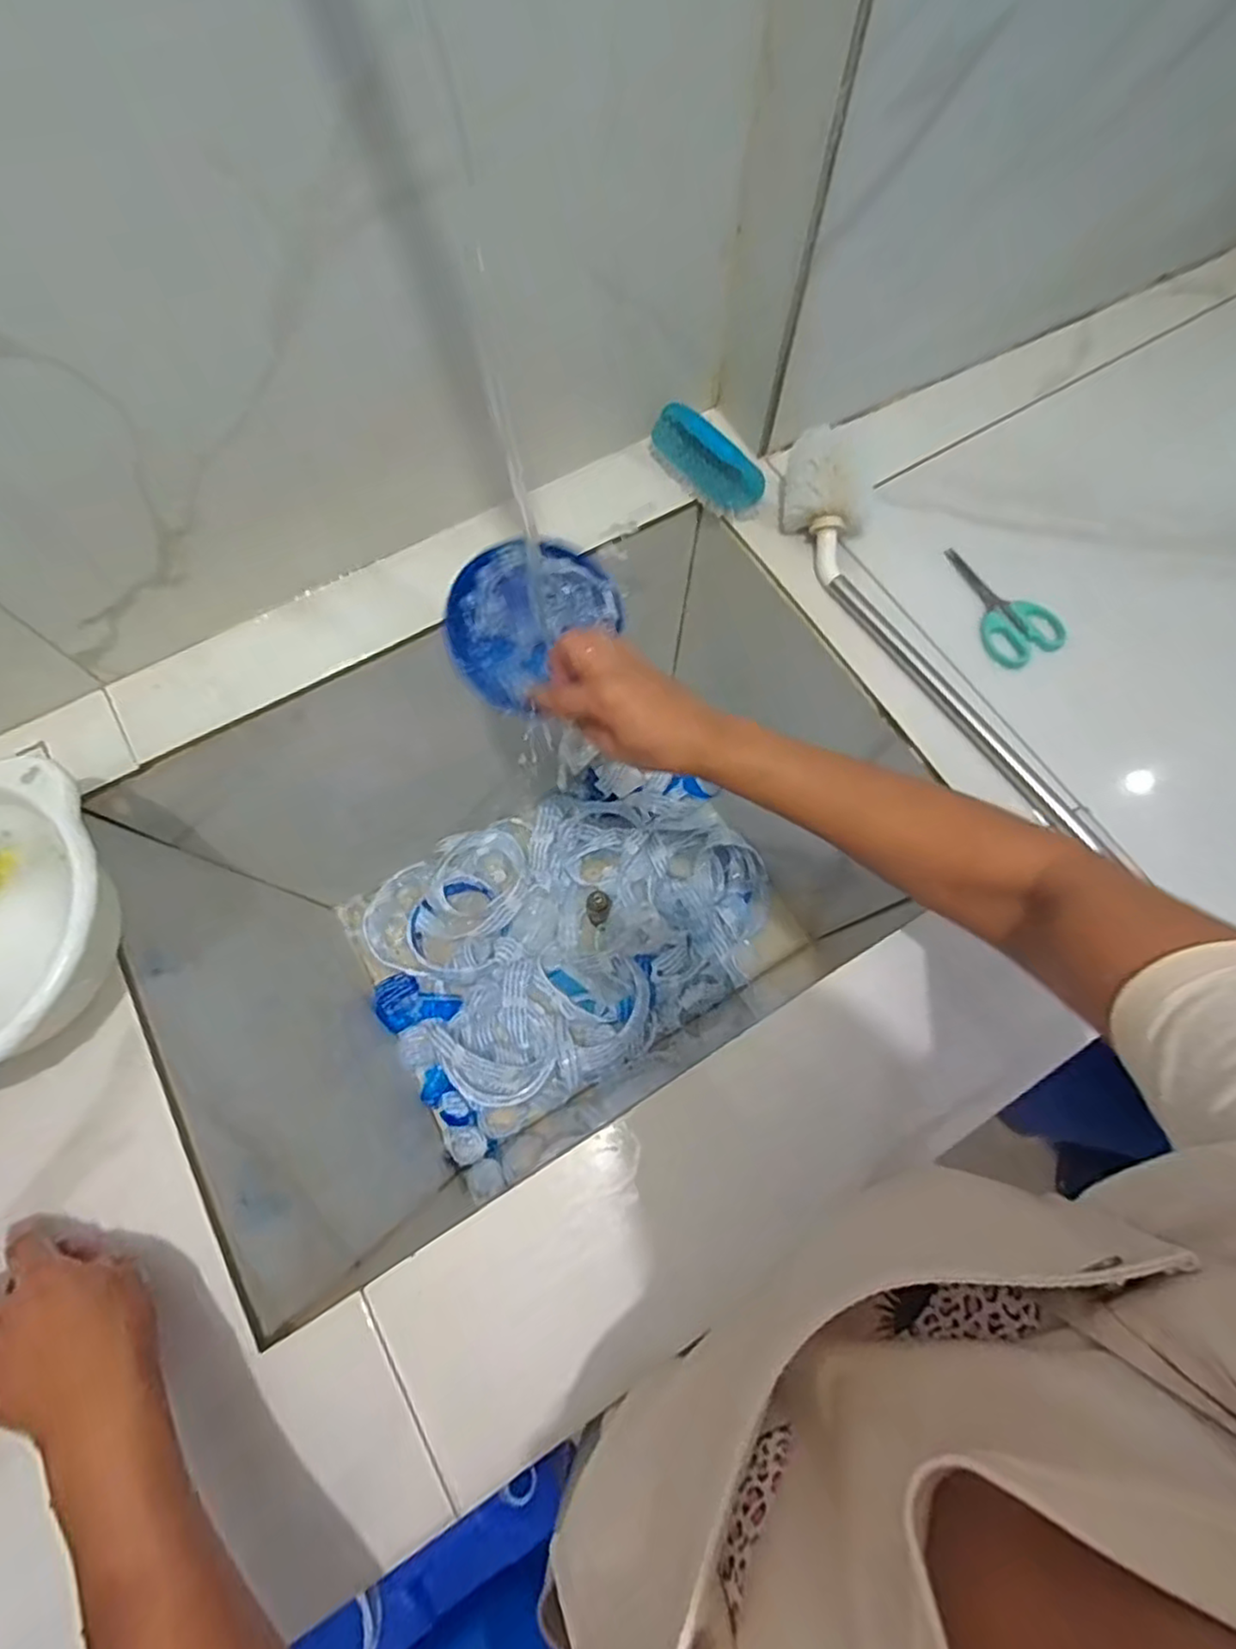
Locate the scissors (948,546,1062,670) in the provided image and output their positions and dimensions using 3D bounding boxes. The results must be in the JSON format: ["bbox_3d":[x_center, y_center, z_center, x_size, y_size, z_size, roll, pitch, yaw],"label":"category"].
[{"bbox_3d":[0.322,-0.191,0.582,0.057,0.016,0.122,-27,72,-9],"label":"scissors"}]

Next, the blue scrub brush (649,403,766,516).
[{"bbox_3d":[0.078,-0.325,0.608,0.042,0.034,0.116,-42,75,-13],"label":"blue scrub brush"}]

